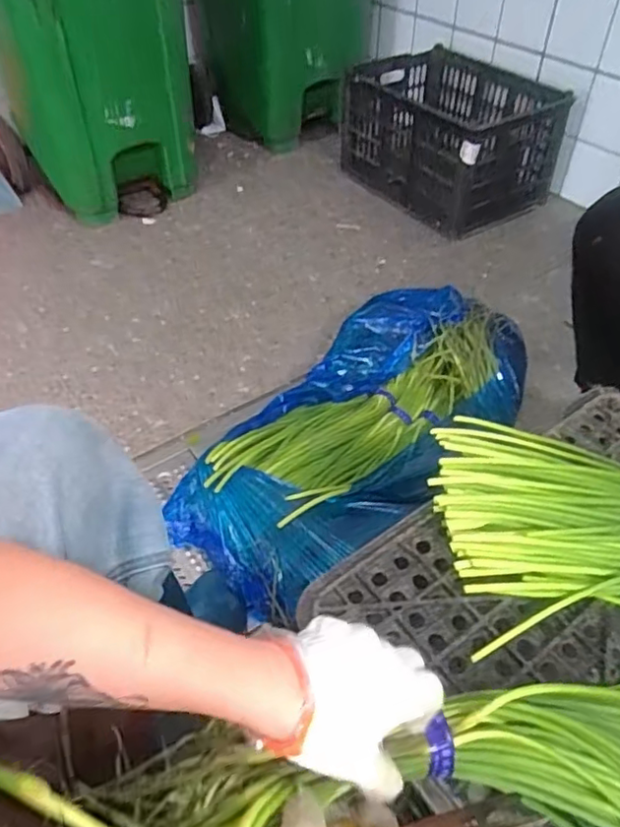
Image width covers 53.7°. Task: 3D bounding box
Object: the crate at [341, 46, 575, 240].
[{"bbox_3d":[0.340,-0.705,1.562,0.391,0.237,0.514,-28,52,-24],"label":"crate"}]

